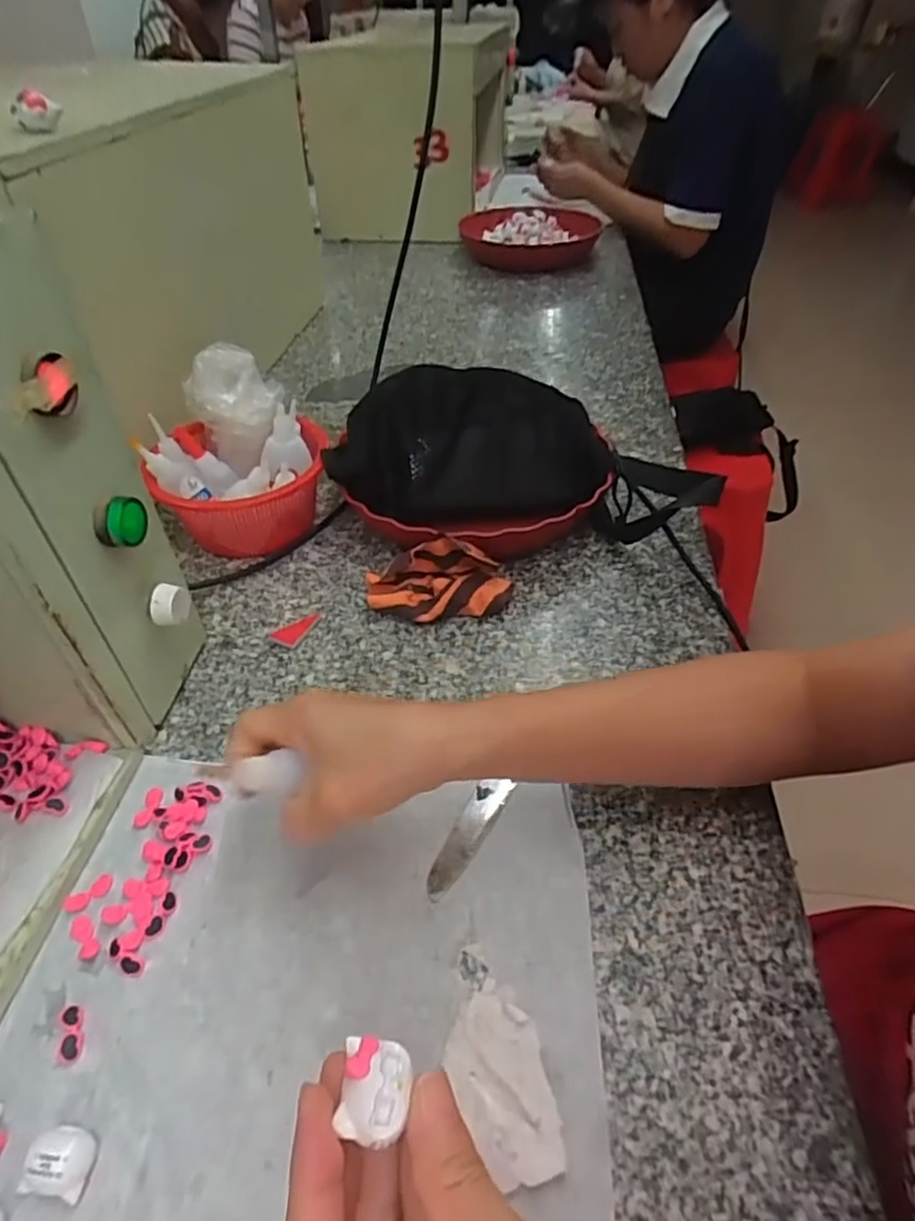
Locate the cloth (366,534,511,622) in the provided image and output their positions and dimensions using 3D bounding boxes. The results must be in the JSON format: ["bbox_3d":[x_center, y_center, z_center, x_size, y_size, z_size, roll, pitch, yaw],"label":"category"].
[{"bbox_3d":[-0.015,-0.024,0.509,0.112,0.045,0.055,-4,44,-3],"label":"cloth"}]

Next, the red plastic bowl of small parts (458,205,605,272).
[{"bbox_3d":[0.120,-0.643,1.135,0.209,0.062,0.252,-12,45,-11],"label":"red plastic bowl of small parts"}]

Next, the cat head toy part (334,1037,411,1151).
[{"bbox_3d":[-0.024,0.140,0.194,0.020,0.007,0.024,2,44,3],"label":"cat head toy part"}]

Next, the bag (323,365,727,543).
[{"bbox_3d":[0.055,-0.133,0.574,0.309,0.108,0.142,3,44,4],"label":"bag"}]

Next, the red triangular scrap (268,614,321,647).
[{"bbox_3d":[-0.124,0.012,0.505,0.022,0.005,0.040,28,46,10],"label":"red triangular scrap"}]

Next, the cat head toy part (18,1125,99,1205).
[{"bbox_3d":[-0.161,0.225,0.269,0.022,0.020,0.022,7,44,8],"label":"cat head toy part"}]

